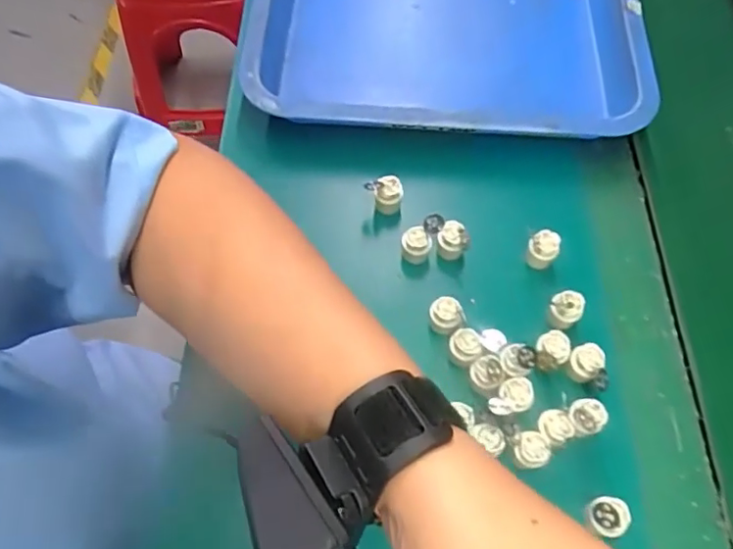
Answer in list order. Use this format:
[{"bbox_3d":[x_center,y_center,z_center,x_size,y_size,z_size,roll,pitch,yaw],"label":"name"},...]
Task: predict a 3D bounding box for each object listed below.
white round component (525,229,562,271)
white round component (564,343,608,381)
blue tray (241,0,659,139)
[{"bbox_3d":[0.131,-0.018,0.424,0.021,0.026,0.019,41,68,17],"label":"white round component"},{"bbox_3d":[0.147,0.059,0.382,0.022,0.017,0.021,1,62,-2],"label":"white round component"},{"bbox_3d":[0.077,-0.311,0.562,0.337,0.048,0.443,4,62,-1],"label":"blue tray"}]

